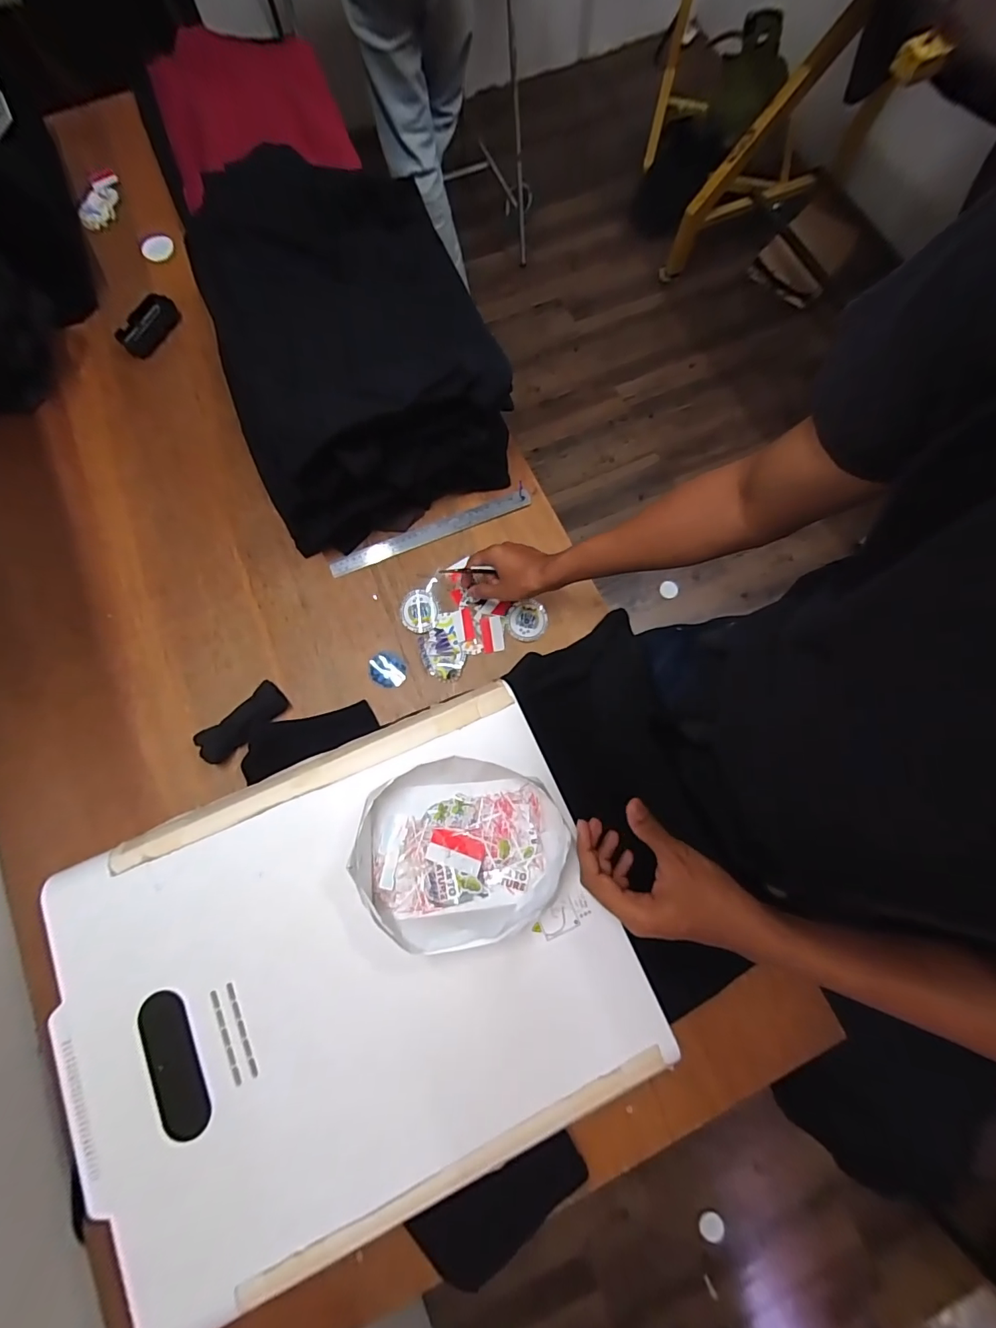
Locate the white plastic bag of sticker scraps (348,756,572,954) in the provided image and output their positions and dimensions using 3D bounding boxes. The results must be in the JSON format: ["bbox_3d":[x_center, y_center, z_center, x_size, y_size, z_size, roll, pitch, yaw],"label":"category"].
[{"bbox_3d":[-0.034,0.171,0.459,0.190,0.051,0.159,-17,78,-5],"label":"white plastic bag of sticker scraps"}]

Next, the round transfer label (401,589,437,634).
[{"bbox_3d":[-0.118,-0.079,0.711,0.052,0.007,0.063,3,85,2],"label":"round transfer label"}]

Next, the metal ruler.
[{"bbox_3d":[-0.102,-0.206,0.742,0.324,0.004,0.027,-22,84,-4],"label":"metal ruler"}]

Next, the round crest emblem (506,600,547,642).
[{"bbox_3d":[0.044,-0.064,0.711,0.062,0.004,0.061,0,77,-1],"label":"round crest emblem"}]

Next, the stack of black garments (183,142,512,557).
[{"bbox_3d":[-0.216,-0.491,0.709,0.364,0.183,0.549,-19,78,-5],"label":"stack of black garments"}]

